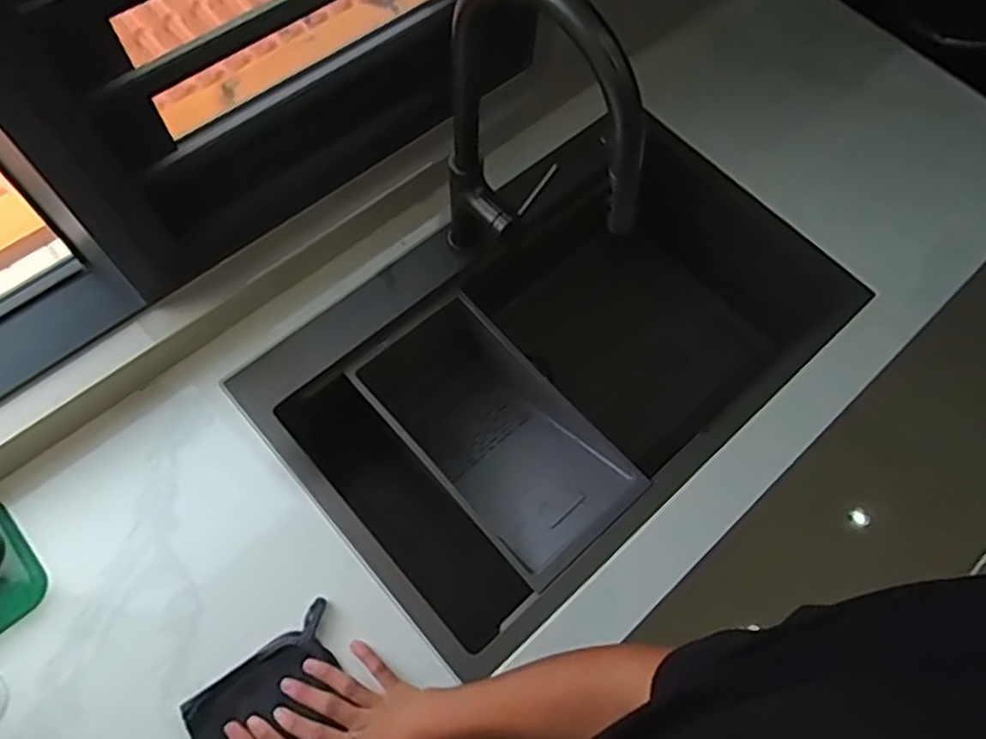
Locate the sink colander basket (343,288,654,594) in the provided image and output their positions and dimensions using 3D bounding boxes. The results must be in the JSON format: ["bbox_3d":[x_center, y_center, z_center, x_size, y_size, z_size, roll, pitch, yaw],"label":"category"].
[{"bbox_3d":[0.000,0.095,0.919,0.193,0.139,0.367,-39,73,-18],"label":"sink colander basket"}]

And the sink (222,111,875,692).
[{"bbox_3d":[0.082,-0.004,0.960,0.732,0.253,0.466,-38,73,-18],"label":"sink"}]

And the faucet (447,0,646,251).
[{"bbox_3d":[0.054,-0.218,0.711,0.233,0.399,0.061,37,69,13],"label":"faucet"}]

